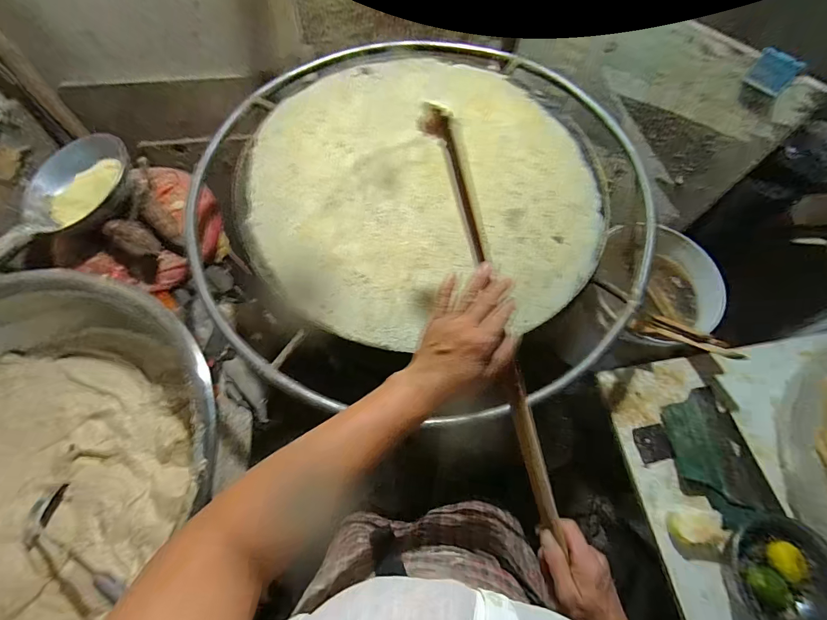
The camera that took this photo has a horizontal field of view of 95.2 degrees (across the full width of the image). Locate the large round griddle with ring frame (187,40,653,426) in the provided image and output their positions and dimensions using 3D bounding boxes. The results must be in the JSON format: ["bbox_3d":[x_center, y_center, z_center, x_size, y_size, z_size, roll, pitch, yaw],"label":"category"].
[{"bbox_3d":[0.011,-0.225,0.686,0.800,0.078,0.805,0,64,0],"label":"large round griddle with ring frame"}]

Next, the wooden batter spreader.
[{"bbox_3d":[0.088,0.005,0.425,0.028,0.044,0.497,-14,88,-6],"label":"wooden batter spreader"}]

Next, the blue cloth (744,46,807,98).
[{"bbox_3d":[0.659,-0.436,0.691,0.020,0.055,0.072,-30,68,-13],"label":"blue cloth"}]

